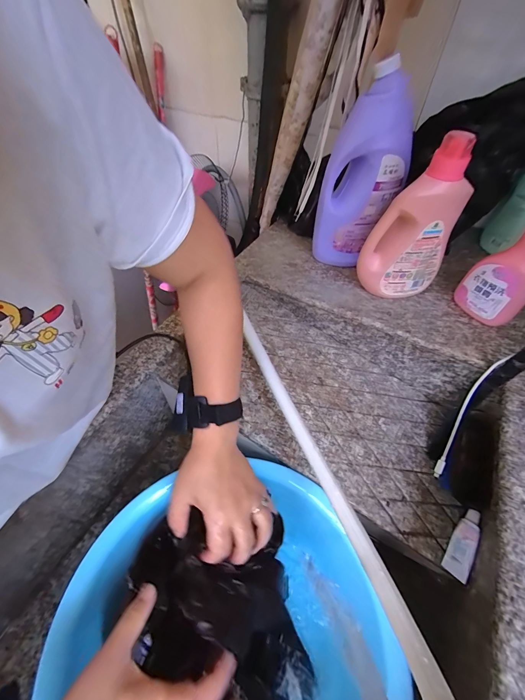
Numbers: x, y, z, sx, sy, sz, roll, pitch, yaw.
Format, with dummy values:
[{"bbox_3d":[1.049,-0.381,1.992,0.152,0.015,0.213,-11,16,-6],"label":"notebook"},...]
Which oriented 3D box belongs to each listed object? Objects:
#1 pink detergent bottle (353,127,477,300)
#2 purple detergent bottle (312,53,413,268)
[{"bbox_3d":[0.234,-0.193,0.462,0.131,0.235,0.068,8,44,4],"label":"pink detergent bottle"},{"bbox_3d":[0.163,-0.276,0.499,0.122,0.281,0.076,19,52,13],"label":"purple detergent bottle"}]

